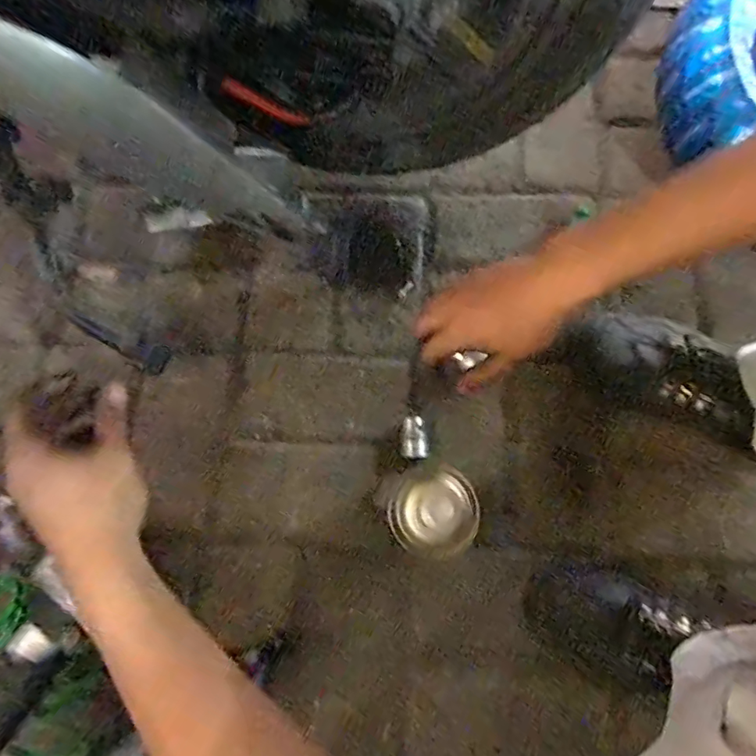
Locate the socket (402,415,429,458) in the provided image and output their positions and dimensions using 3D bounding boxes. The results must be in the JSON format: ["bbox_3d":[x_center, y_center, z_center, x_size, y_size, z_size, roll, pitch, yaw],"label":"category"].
[{"bbox_3d":[0.039,0.066,0.537,0.028,0.032,0.044,-2,78,-2],"label":"socket"}]

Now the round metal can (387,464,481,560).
[{"bbox_3d":[0.039,0.089,0.328,0.055,0.024,0.061,28,78,7],"label":"round metal can"}]

